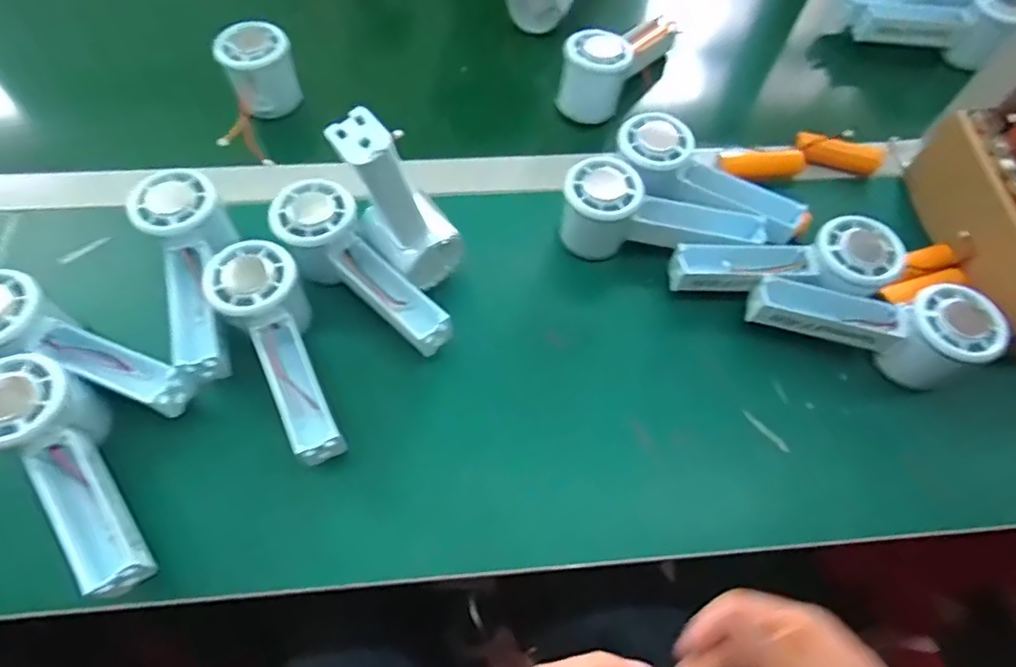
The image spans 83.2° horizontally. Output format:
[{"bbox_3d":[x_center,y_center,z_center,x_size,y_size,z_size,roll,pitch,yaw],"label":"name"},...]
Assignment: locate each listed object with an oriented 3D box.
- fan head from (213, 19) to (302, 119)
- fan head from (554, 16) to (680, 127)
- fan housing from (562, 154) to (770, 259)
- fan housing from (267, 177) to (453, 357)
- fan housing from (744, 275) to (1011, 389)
[{"bbox_3d":[-0.217,-0.231,0.502,0.057,0.058,0.057,-29,65,-16],"label":"fan head"},{"bbox_3d":[0.099,-0.251,0.524,0.051,0.061,0.124,35,66,17],"label":"fan head"},{"bbox_3d":[0.117,-0.090,0.438,0.154,0.055,0.056,3,60,1],"label":"fan housing"},{"bbox_3d":[-0.105,-0.044,0.408,0.156,0.048,0.054,44,68,4],"label":"fan housing"},{"bbox_3d":[0.251,-0.011,0.406,0.146,0.060,0.055,23,63,12],"label":"fan housing"}]

